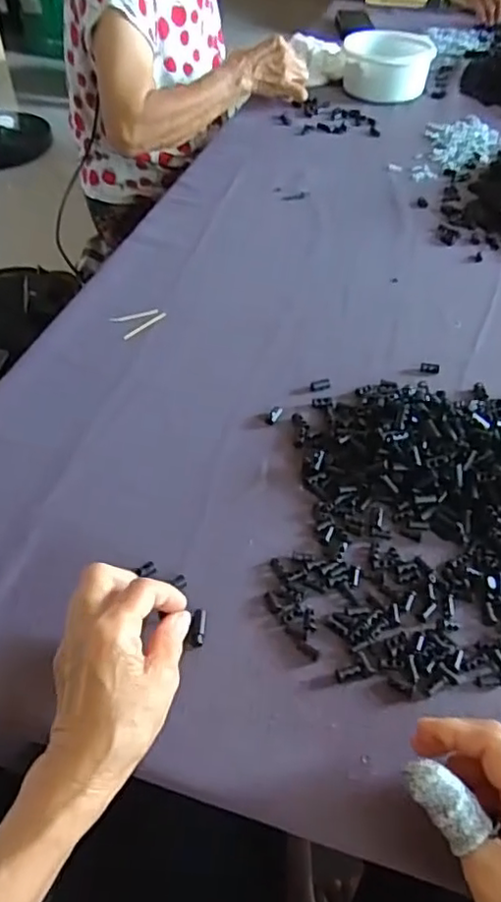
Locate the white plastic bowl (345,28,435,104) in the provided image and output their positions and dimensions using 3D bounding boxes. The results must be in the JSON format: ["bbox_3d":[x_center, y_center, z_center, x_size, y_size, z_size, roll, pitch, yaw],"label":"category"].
[{"bbox_3d":[0.247,-0.696,1.109,0.161,0.078,0.127,9,47,8],"label":"white plastic bowl"}]

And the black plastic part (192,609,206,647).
[{"bbox_3d":[-0.035,0.120,0.417,0.008,0.004,0.027,3,49,2],"label":"black plastic part"}]

